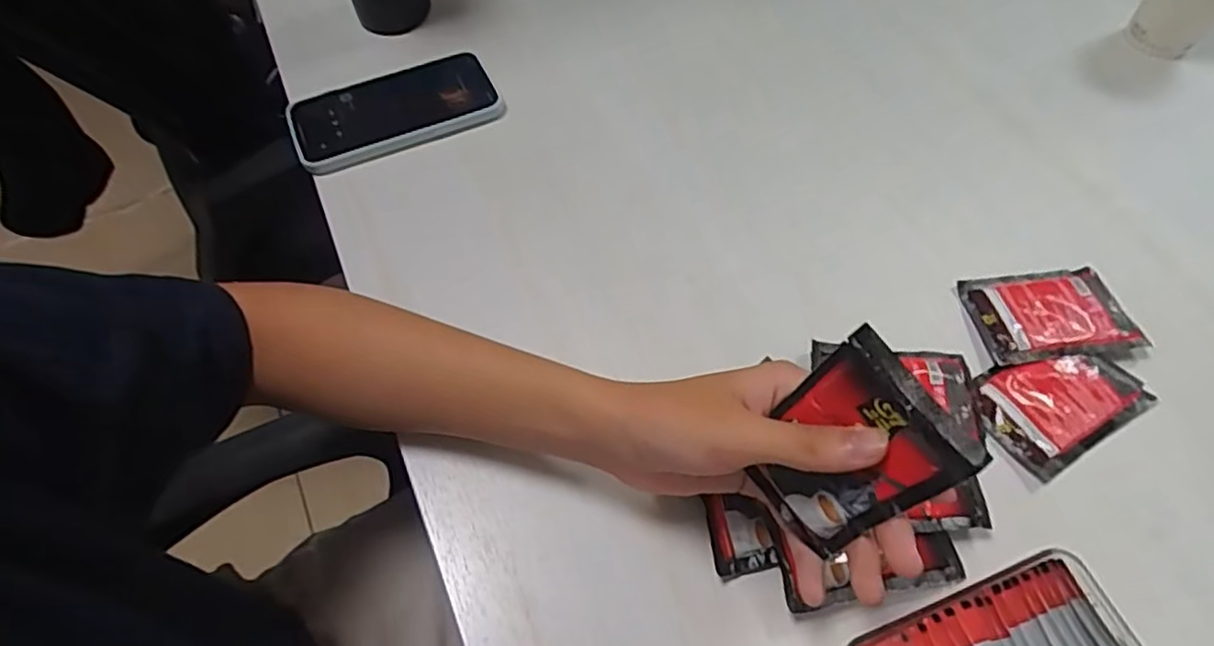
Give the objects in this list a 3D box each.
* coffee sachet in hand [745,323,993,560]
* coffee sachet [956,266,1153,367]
[{"bbox_3d":[0.102,0.056,0.289,0.009,0.094,0.065,-19,64,-41],"label":"coffee sachet in hand"},{"bbox_3d":[0.286,-0.008,0.432,0.092,0.010,0.065,-7,59,0],"label":"coffee sachet"}]

